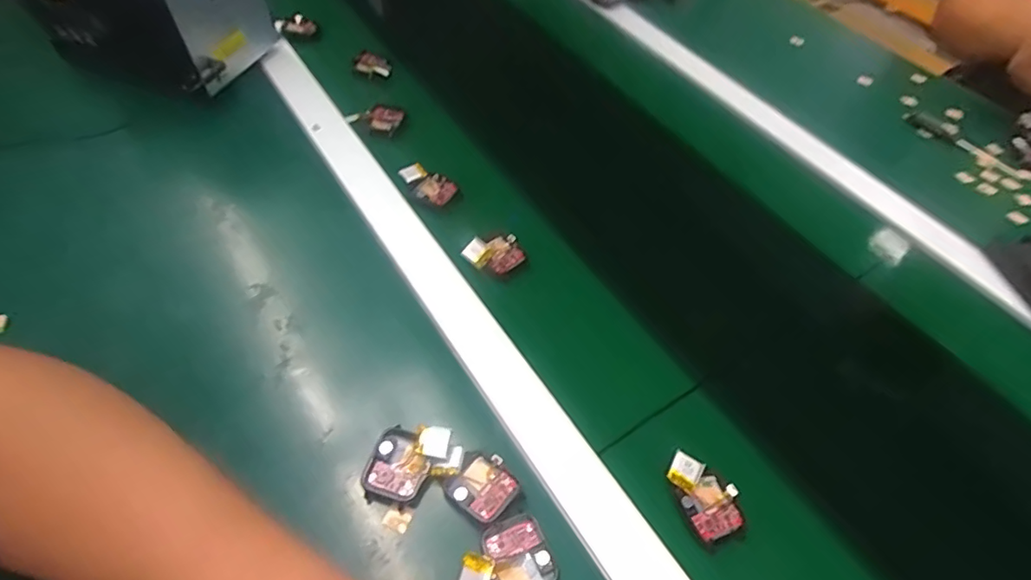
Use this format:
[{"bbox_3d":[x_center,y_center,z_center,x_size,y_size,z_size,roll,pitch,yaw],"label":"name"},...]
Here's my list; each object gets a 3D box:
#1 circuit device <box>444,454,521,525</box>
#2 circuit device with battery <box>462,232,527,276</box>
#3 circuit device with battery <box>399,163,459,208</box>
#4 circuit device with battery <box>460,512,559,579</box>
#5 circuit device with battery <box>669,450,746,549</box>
[{"bbox_3d":[-0.020,0.121,0.335,0.039,0.006,0.037,33,56,18],"label":"circuit device"},{"bbox_3d":[-0.018,-0.031,0.449,0.049,0.018,0.033,-20,57,-20],"label":"circuit device with battery"},{"bbox_3d":[-0.078,-0.097,0.493,0.051,0.020,0.032,19,53,8],"label":"circuit device with battery"},{"bbox_3d":[-0.005,0.158,0.309,0.052,0.015,0.043,-18,57,-19],"label":"circuit device with battery"},{"bbox_3d":[0.122,0.133,0.348,0.035,0.016,0.057,-18,57,-18],"label":"circuit device with battery"}]

